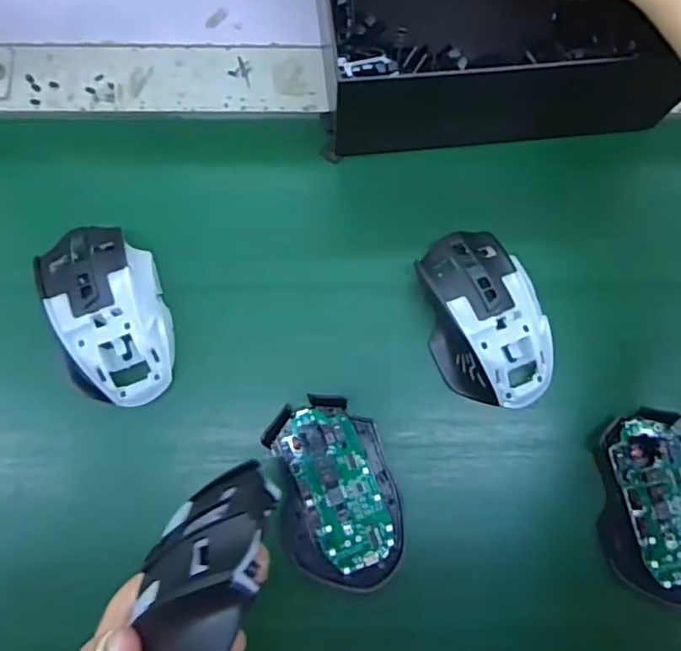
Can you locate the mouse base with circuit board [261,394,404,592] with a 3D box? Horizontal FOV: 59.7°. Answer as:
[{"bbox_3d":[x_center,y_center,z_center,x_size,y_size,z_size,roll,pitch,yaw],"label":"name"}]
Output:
[{"bbox_3d":[-0.002,0.103,0.367,0.070,0.018,0.114,-13,81,-5],"label":"mouse base with circuit board"}]

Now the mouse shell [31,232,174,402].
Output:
[{"bbox_3d":[-0.144,-0.007,0.368,0.064,0.032,0.112,-22,82,-6],"label":"mouse shell"}]

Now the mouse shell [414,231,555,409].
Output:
[{"bbox_3d":[0.092,-0.004,0.373,0.068,0.030,0.113,-17,81,-5],"label":"mouse shell"}]

